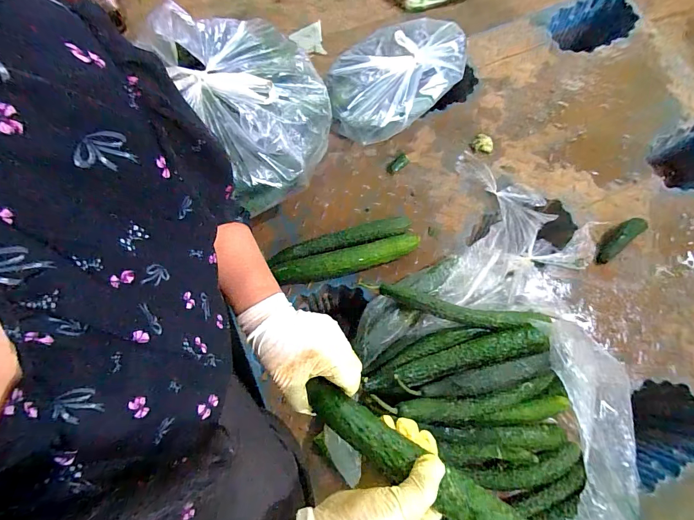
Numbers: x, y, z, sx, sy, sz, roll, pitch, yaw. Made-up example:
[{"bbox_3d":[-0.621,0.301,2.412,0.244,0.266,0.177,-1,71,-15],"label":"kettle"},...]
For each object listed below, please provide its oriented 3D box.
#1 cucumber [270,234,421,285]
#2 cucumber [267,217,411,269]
[{"bbox_3d":[0.013,0.001,0.669,0.258,0.052,0.055,-14,75,-4],"label":"cucumber"},{"bbox_3d":[0.001,-0.044,0.686,0.268,0.042,0.048,-16,75,-5],"label":"cucumber"}]

